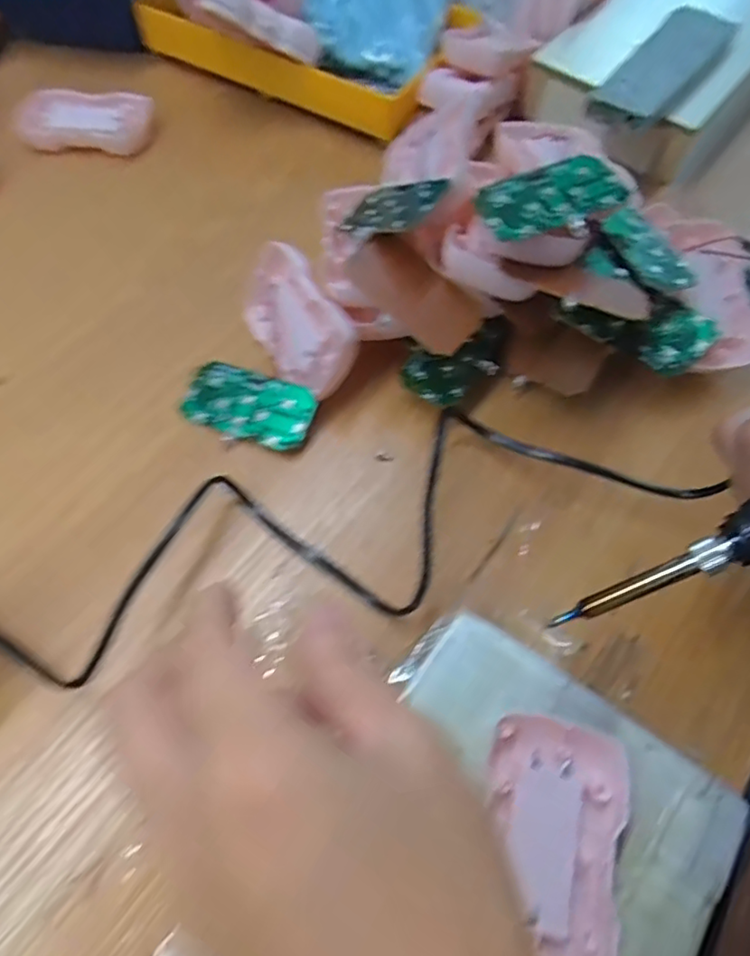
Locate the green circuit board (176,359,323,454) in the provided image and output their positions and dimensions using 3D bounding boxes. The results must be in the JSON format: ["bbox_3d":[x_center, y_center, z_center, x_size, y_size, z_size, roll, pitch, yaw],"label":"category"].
[{"bbox_3d":[-0.070,-0.041,0.333,0.074,0.005,0.038,20,81,14],"label":"green circuit board"}]

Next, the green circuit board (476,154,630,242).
[{"bbox_3d":[0.084,-0.133,0.288,0.070,0.004,0.033,-21,71,-8],"label":"green circuit board"}]

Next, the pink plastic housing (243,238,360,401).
[{"bbox_3d":[-0.043,-0.086,0.336,0.012,0.054,0.085,-16,65,-49],"label":"pink plastic housing"}]

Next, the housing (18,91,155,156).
[{"bbox_3d":[-0.214,-0.262,0.445,0.094,0.017,0.052,-1,61,-3],"label":"housing"}]

